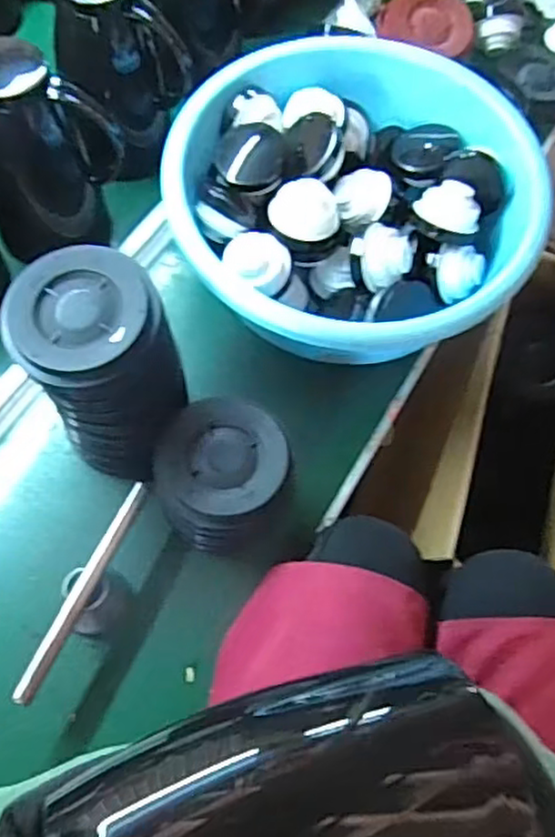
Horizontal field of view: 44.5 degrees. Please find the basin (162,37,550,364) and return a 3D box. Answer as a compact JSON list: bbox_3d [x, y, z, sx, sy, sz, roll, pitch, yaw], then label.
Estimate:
[{"bbox_3d":[0.081,-0.245,0.750,0.367,0.125,0.337,1,66,-3],"label":"basin"}]

